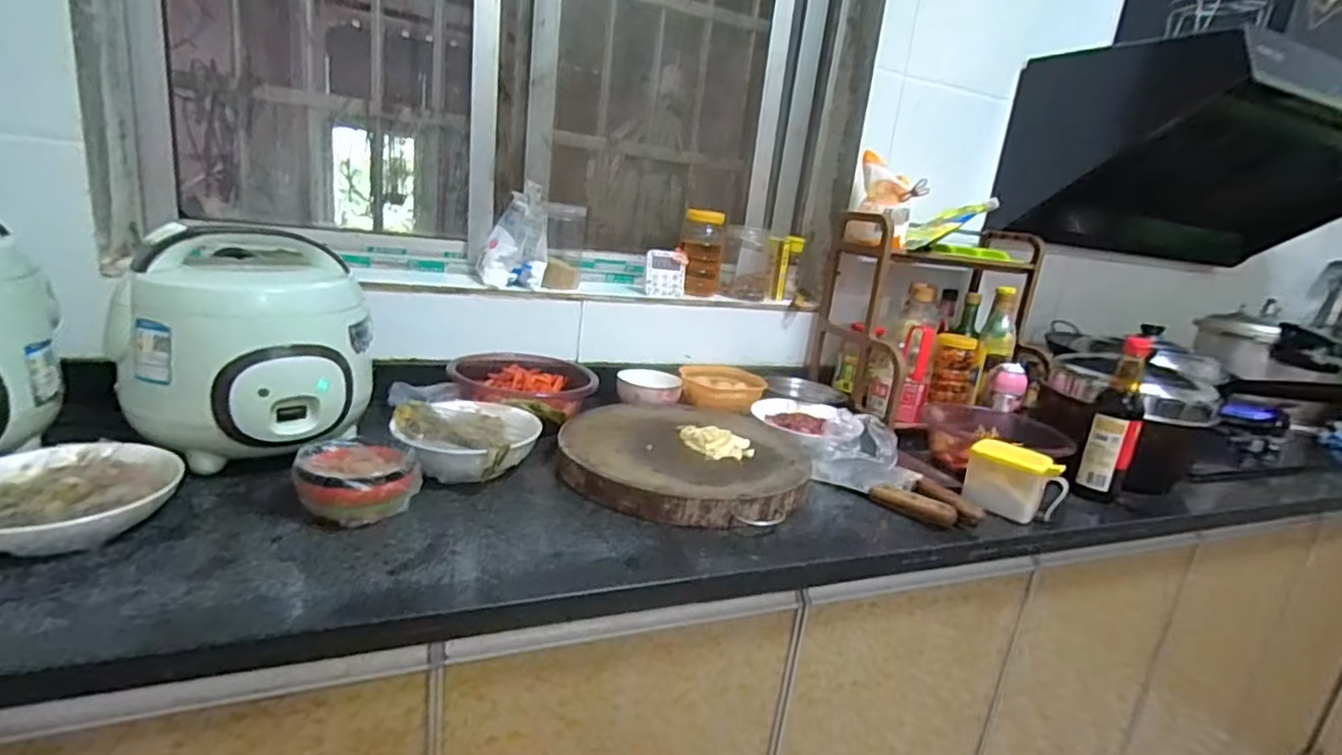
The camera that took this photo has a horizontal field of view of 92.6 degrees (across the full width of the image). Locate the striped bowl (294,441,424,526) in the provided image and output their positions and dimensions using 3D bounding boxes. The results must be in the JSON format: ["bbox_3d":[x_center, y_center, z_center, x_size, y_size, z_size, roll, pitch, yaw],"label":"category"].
[{"bbox_3d":[-0.328,0.114,0.677,0.115,0.063,0.102,-1,17,-26],"label":"striped bowl"}]

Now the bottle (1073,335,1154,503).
[{"bbox_3d":[0.656,0.062,0.942,0.059,0.233,0.060,16,18,31],"label":"bottle"}]

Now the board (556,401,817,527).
[{"bbox_3d":[0.021,0.103,0.881,0.324,0.057,0.335,6,15,-2],"label":"board"}]

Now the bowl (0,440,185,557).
[{"bbox_3d":[-0.581,0.111,0.609,0.190,0.053,0.178,18,19,36],"label":"bowl"}]

